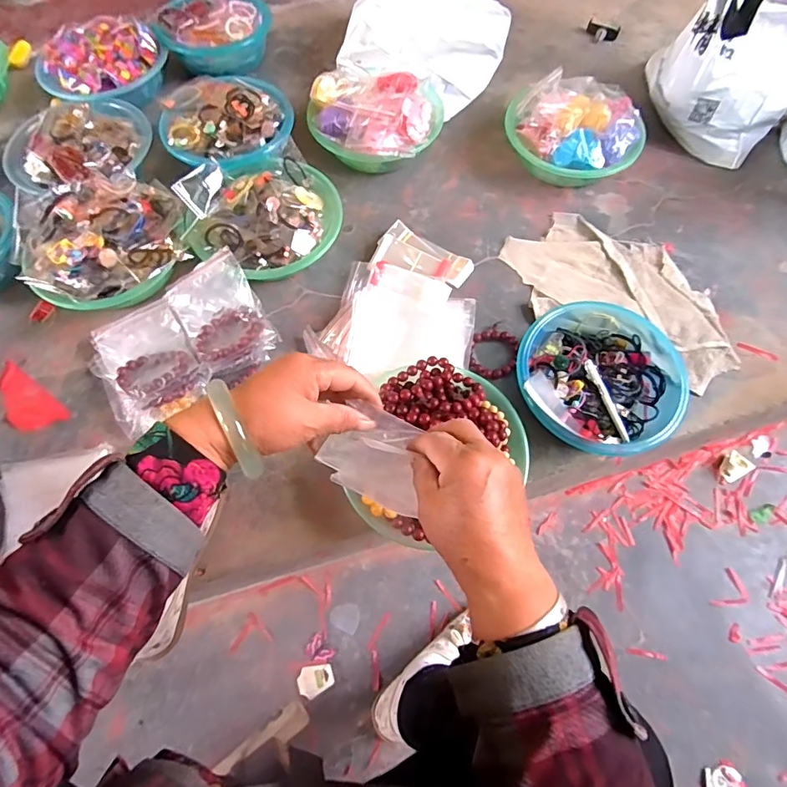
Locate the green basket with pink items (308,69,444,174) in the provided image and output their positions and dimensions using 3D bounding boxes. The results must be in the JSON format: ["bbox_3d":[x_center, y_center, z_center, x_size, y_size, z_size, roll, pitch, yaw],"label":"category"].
[{"bbox_3d":[-0.033,-0.483,0.856,0.235,0.108,0.188,5,66,2],"label":"green basket with pink items"}]

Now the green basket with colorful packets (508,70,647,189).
[{"bbox_3d":[0.319,-0.473,0.850,0.232,0.111,0.211,10,67,4],"label":"green basket with colorful packets"}]

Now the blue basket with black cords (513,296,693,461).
[{"bbox_3d":[0.296,-0.034,0.688,0.220,0.078,0.242,0,66,0],"label":"blue basket with black cords"}]

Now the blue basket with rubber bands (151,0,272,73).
[{"bbox_3d":[-0.355,-0.723,0.966,0.216,0.087,0.183,-8,67,-4],"label":"blue basket with rubber bands"}]

